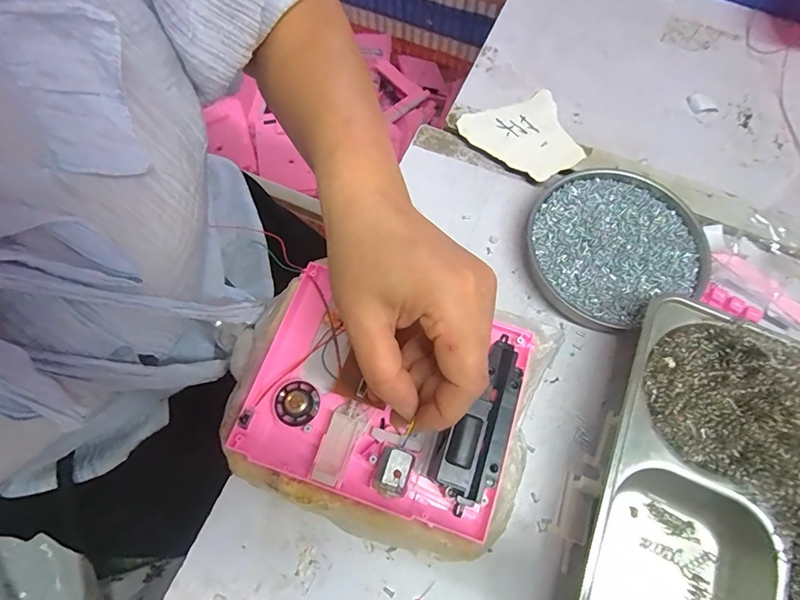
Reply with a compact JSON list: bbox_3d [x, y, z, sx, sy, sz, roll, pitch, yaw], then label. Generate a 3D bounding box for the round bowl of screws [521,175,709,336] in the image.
[{"bbox_3d":[0.169,-0.043,0.349,0.130,0.018,0.122,0,69,0],"label":"round bowl of screws"}]

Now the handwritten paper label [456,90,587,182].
[{"bbox_3d":[0.110,-0.143,0.390,0.092,0.008,0.086,-20,70,-8],"label":"handwritten paper label"}]

